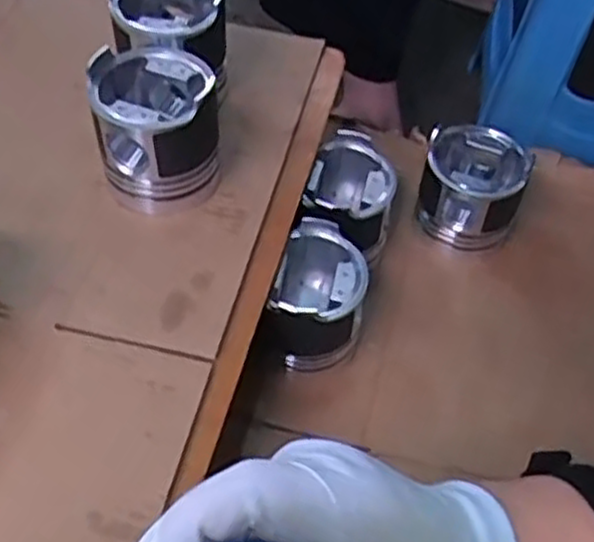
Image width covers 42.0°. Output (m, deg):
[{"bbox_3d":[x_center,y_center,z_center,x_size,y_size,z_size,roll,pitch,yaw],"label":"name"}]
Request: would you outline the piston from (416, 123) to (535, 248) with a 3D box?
[{"bbox_3d":[0.171,-0.088,0.765,0.099,0.097,0.092,1,53,-2],"label":"piston"}]

